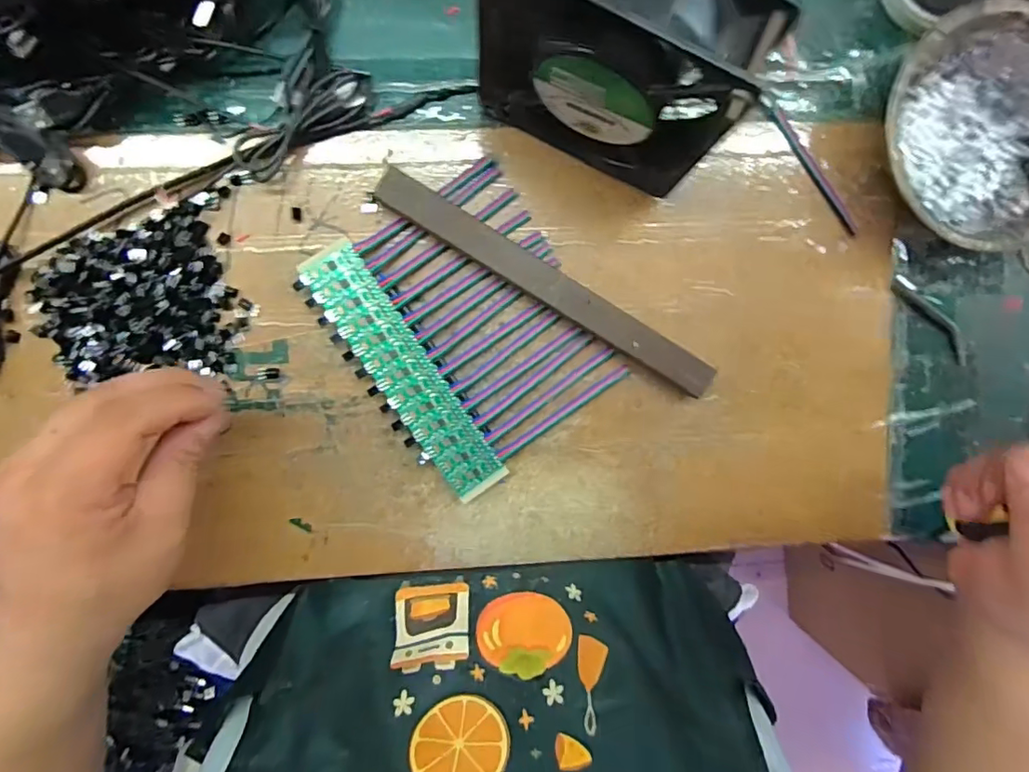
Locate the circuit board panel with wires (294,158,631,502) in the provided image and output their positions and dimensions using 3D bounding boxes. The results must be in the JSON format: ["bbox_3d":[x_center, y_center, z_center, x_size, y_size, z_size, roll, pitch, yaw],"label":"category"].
[{"bbox_3d":[-0.026,-0.031,0.321,0.131,0.010,0.152,-33,97,0],"label":"circuit board panel with wires"}]

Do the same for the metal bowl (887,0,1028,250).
[{"bbox_3d":[0.259,-0.142,0.316,0.119,0.040,0.121,0,96,-4],"label":"metal bowl"}]

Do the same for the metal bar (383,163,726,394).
[{"bbox_3d":[0.020,-0.057,0.319,0.212,0.018,0.020,31,93,-6],"label":"metal bar"}]

